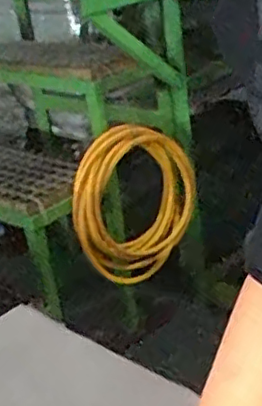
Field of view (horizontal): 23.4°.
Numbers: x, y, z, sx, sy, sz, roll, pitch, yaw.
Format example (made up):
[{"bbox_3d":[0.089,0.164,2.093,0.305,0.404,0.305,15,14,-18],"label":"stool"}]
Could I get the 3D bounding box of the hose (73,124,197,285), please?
[{"bbox_3d":[0.021,0.014,1.597,0.093,0.394,0.364,15,32,39],"label":"hose"}]

